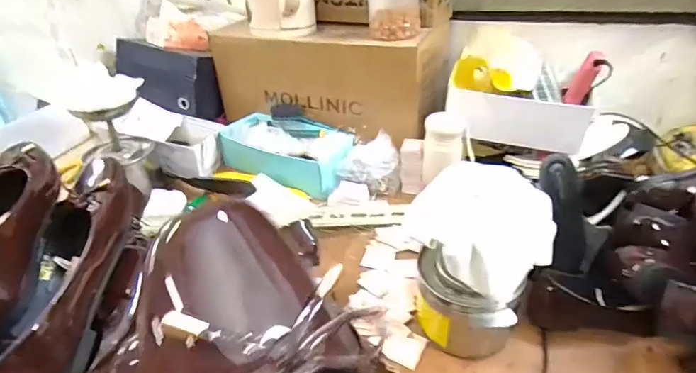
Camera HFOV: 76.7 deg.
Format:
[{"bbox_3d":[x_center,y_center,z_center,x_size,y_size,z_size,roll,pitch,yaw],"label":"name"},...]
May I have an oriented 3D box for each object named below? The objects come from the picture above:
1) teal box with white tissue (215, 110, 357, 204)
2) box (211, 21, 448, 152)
[{"bbox_3d":[-0.136,-0.067,0.994,0.309,0.121,0.152,15,38,27],"label":"teal box with white tissue"},{"bbox_3d":[-0.033,-0.285,1.052,0.494,0.193,0.285,15,38,27],"label":"box"}]

